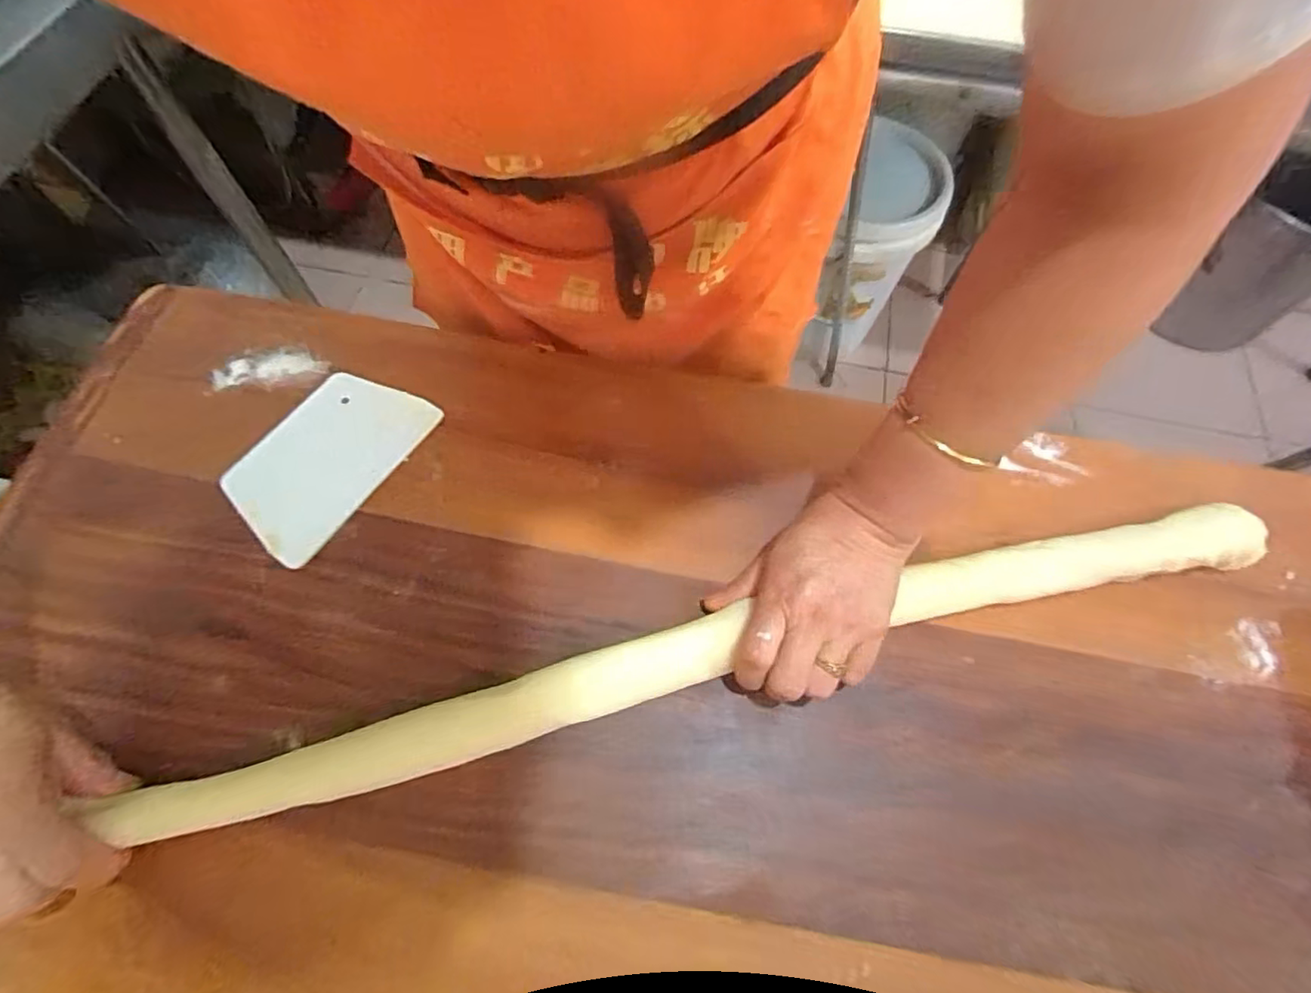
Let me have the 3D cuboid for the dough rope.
[{"bbox_3d":[0.040,0.102,0.372,0.690,0.037,0.054,-13,66,-8],"label":"dough rope"}]

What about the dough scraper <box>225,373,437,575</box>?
[{"bbox_3d":[-0.246,-0.030,0.443,0.097,0.007,0.146,31,69,12],"label":"dough scraper"}]

